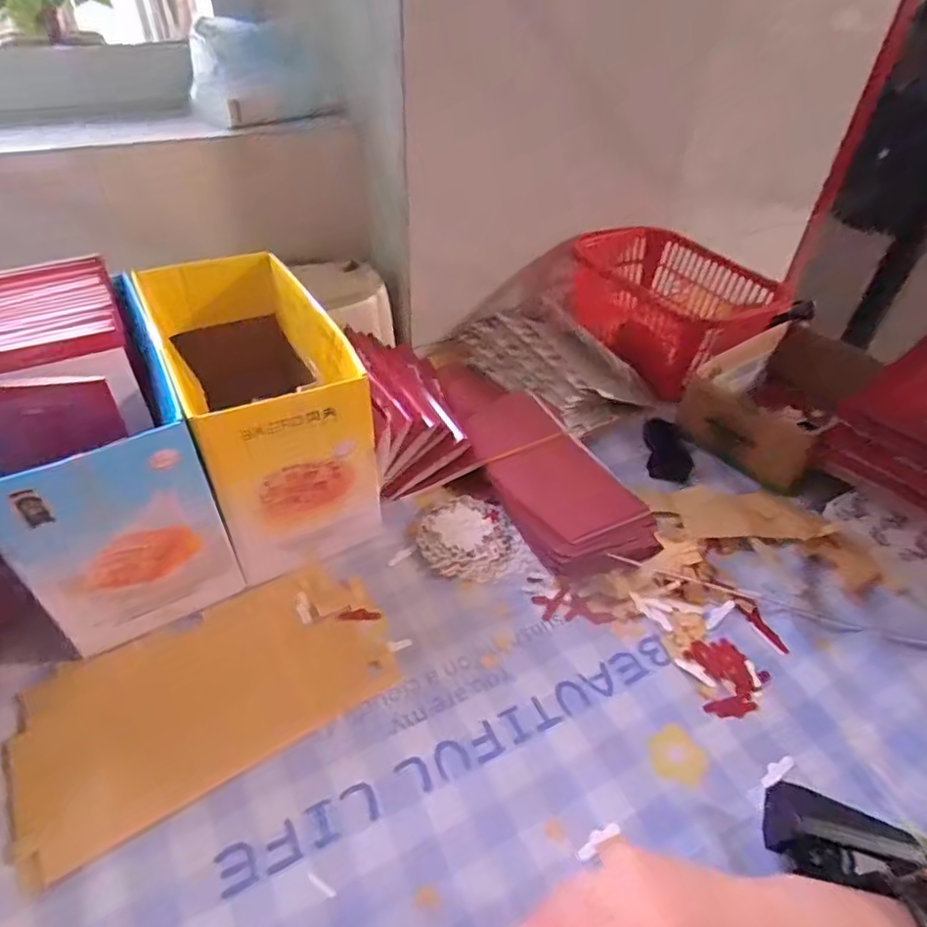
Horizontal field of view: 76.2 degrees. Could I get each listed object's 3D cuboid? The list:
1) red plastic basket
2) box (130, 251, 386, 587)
[{"bbox_3d":[0.232,-0.179,0.671,0.150,0.098,0.188,-19,46,-23],"label":"red plastic basket"},{"bbox_3d":[-0.161,-0.050,0.472,0.110,0.149,0.223,-19,46,-23],"label":"box"}]

